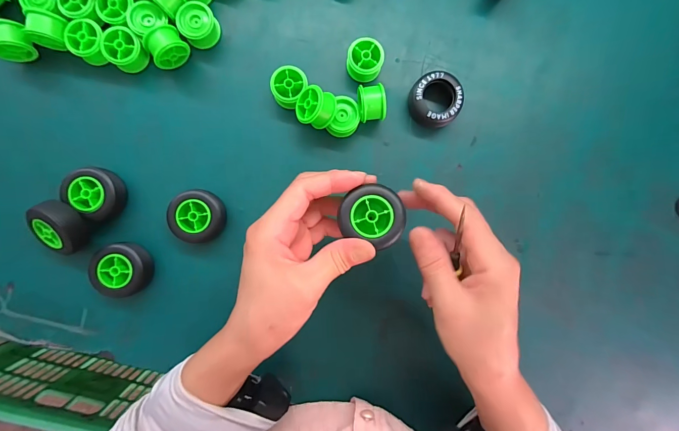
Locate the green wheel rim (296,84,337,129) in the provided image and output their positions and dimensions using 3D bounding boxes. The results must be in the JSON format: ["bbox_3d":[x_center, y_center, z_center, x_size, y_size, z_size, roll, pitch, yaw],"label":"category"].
[{"bbox_3d":[-0.024,-0.100,0.298,0.036,0.023,0.036,34,107,33],"label":"green wheel rim"}]

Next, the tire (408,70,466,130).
[{"bbox_3d":[0.092,-0.112,0.315,0.049,0.022,0.050,0,91,-1],"label":"tire"}]

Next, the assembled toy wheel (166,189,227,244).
[{"bbox_3d":[-0.133,0.001,0.305,0.046,0.023,0.047,0,91,-1],"label":"assembled toy wheel"}]

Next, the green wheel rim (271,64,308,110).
[{"bbox_3d":[-0.049,-0.122,0.310,0.030,0.026,0.034,32,90,-2],"label":"green wheel rim"}]

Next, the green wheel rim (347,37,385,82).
[{"bbox_3d":[0.024,-0.149,0.314,0.033,0.027,0.032,0,91,-1],"label":"green wheel rim"}]

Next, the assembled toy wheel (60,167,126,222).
[{"bbox_3d":[-0.223,-0.023,0.298,0.047,0.022,0.042,38,90,-2],"label":"assembled toy wheel"}]

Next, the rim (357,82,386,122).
[{"bbox_3d":[0.029,-0.104,0.306,0.025,0.034,0.029,-8,91,-1],"label":"rim"}]

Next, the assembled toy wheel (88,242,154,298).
[{"bbox_3d":[-0.203,0.051,0.301,0.049,0.020,0.049,0,91,-1],"label":"assembled toy wheel"}]

